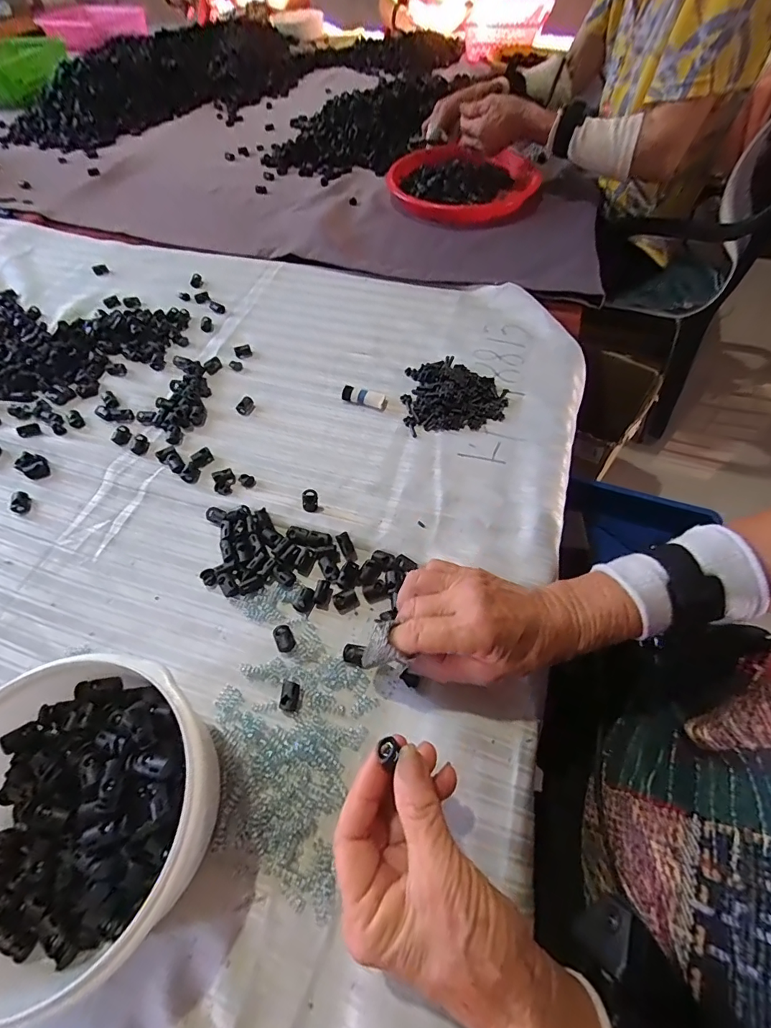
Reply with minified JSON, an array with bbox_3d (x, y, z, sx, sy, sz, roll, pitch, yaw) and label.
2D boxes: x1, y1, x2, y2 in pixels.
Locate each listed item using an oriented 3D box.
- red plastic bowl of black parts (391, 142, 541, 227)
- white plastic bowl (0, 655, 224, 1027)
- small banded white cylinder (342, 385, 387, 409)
[{"bbox_3d":[0.111,-0.495,0.664,0.216,0.042,0.170,5,59,6],"label":"red plastic bowl of black parts"},{"bbox_3d":[-0.188,0.170,0.272,0.159,0.077,0.164,-1,59,2],"label":"white plastic bowl"},{"bbox_3d":[-0.025,-0.131,0.498,0.047,0.012,0.018,19,61,13],"label":"small banded white cylinder"}]

